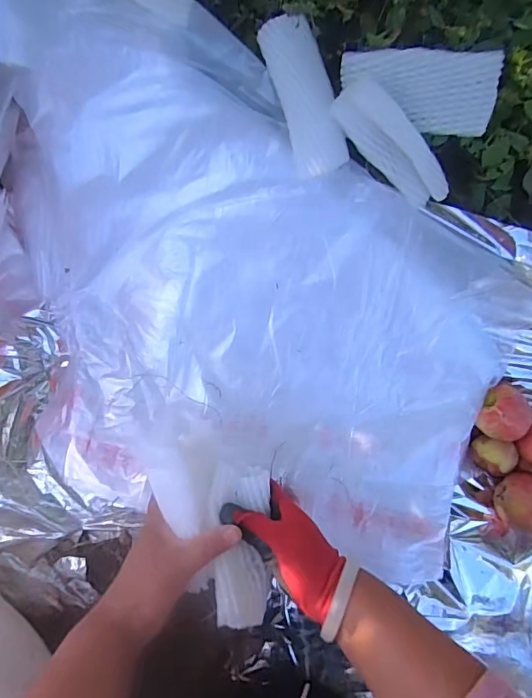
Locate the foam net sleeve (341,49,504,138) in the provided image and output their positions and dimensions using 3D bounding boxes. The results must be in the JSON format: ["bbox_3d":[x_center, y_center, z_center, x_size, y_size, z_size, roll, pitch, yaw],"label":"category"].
[{"bbox_3d":[0.147,-0.253,0.458,0.146,0.014,0.070,13,121,17],"label":"foam net sleeve"}]

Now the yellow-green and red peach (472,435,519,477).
[{"bbox_3d":[0.318,0.149,0.640,0.055,0.047,0.050,0,91,-4],"label":"yellow-green and red peach"}]

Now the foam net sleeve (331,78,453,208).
[{"bbox_3d":[0.132,-0.209,0.484,0.145,0.037,0.045,42,88,-17],"label":"foam net sleeve"}]

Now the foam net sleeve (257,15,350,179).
[{"bbox_3d":[0.040,-0.258,0.482,0.052,0.033,0.151,-23,111,-3],"label":"foam net sleeve"}]

